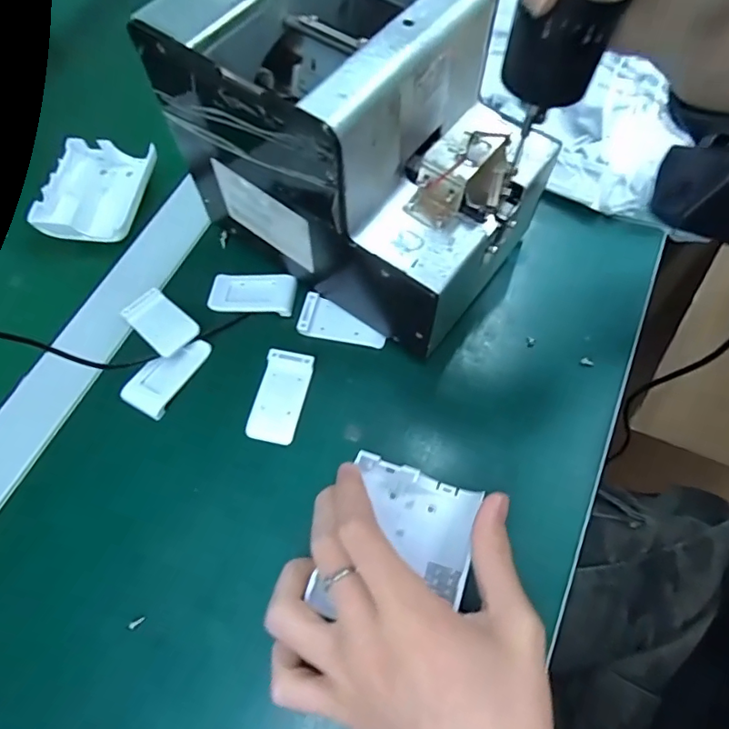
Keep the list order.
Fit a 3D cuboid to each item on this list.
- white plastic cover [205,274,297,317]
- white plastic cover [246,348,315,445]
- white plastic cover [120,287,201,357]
[{"bbox_3d":[-0.073,-0.048,0.334,0.056,0.009,0.028,5,65,5],"label":"white plastic cover"},{"bbox_3d":[-0.050,0.018,0.303,0.028,0.006,0.055,11,66,8],"label":"white plastic cover"},{"bbox_3d":[-0.130,-0.028,0.324,0.056,0.006,0.028,36,68,29],"label":"white plastic cover"}]

